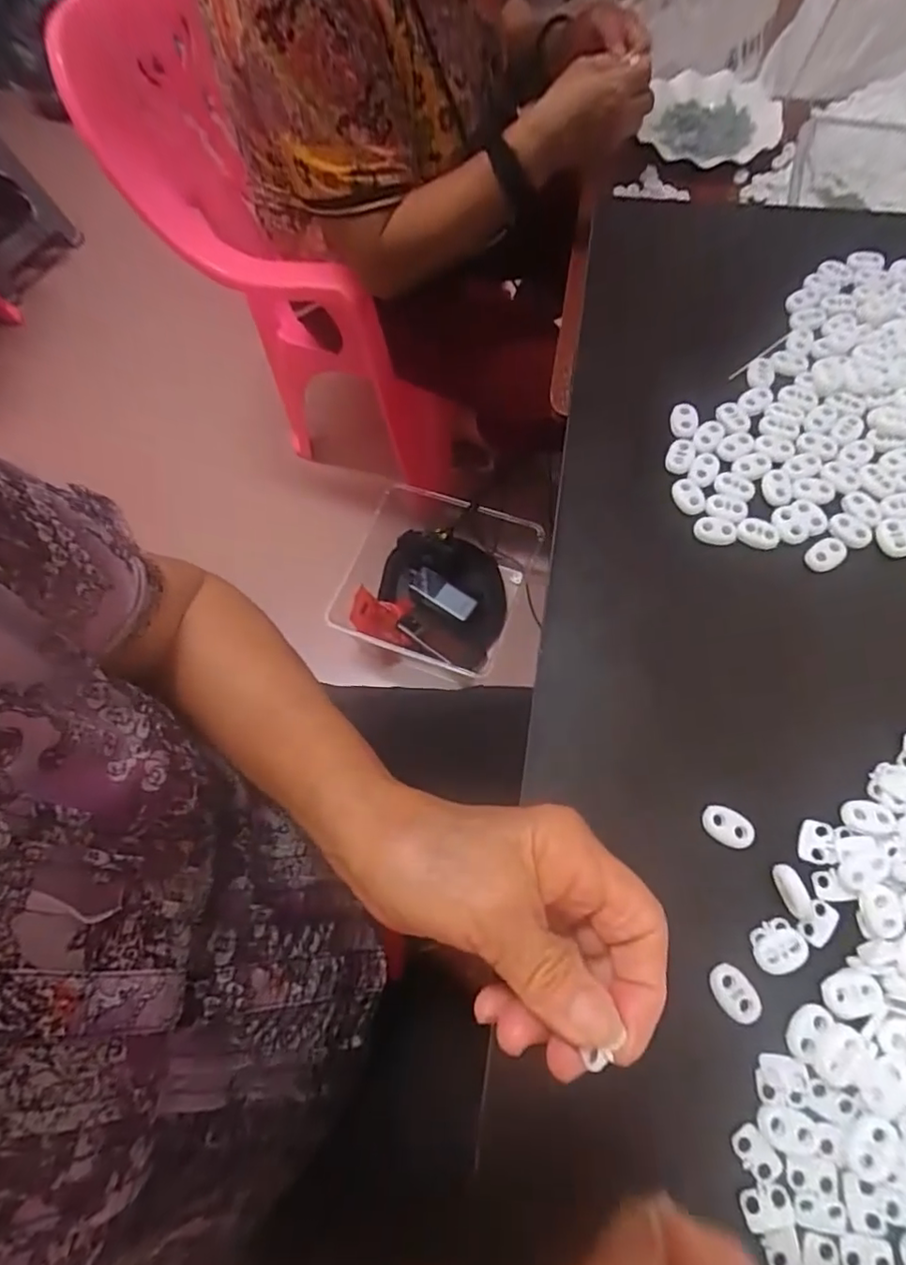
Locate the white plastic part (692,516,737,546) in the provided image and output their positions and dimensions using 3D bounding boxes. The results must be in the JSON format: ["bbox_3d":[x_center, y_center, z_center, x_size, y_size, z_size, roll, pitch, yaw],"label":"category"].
[{"bbox_3d":[0.145,-0.056,0.332,0.022,0.005,0.014,16,71,10],"label":"white plastic part"}]

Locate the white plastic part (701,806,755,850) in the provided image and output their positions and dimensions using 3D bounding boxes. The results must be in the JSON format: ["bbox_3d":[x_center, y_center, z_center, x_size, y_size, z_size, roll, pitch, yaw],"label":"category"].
[{"bbox_3d":[0.127,0.089,0.275,0.023,0.006,0.014,25,72,13],"label":"white plastic part"}]

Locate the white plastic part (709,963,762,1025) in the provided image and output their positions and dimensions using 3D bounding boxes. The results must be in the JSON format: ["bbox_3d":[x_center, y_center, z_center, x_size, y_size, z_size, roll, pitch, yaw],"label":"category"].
[{"bbox_3d":[0.119,0.152,0.250,0.016,0.004,0.024,-30,70,-8],"label":"white plastic part"}]

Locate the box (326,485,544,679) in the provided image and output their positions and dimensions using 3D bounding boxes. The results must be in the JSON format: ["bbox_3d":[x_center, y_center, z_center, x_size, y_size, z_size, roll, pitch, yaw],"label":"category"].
[{"bbox_3d":[-0.045,-0.089,1.091,0.328,0.127,0.314,18,71,11],"label":"box"}]

